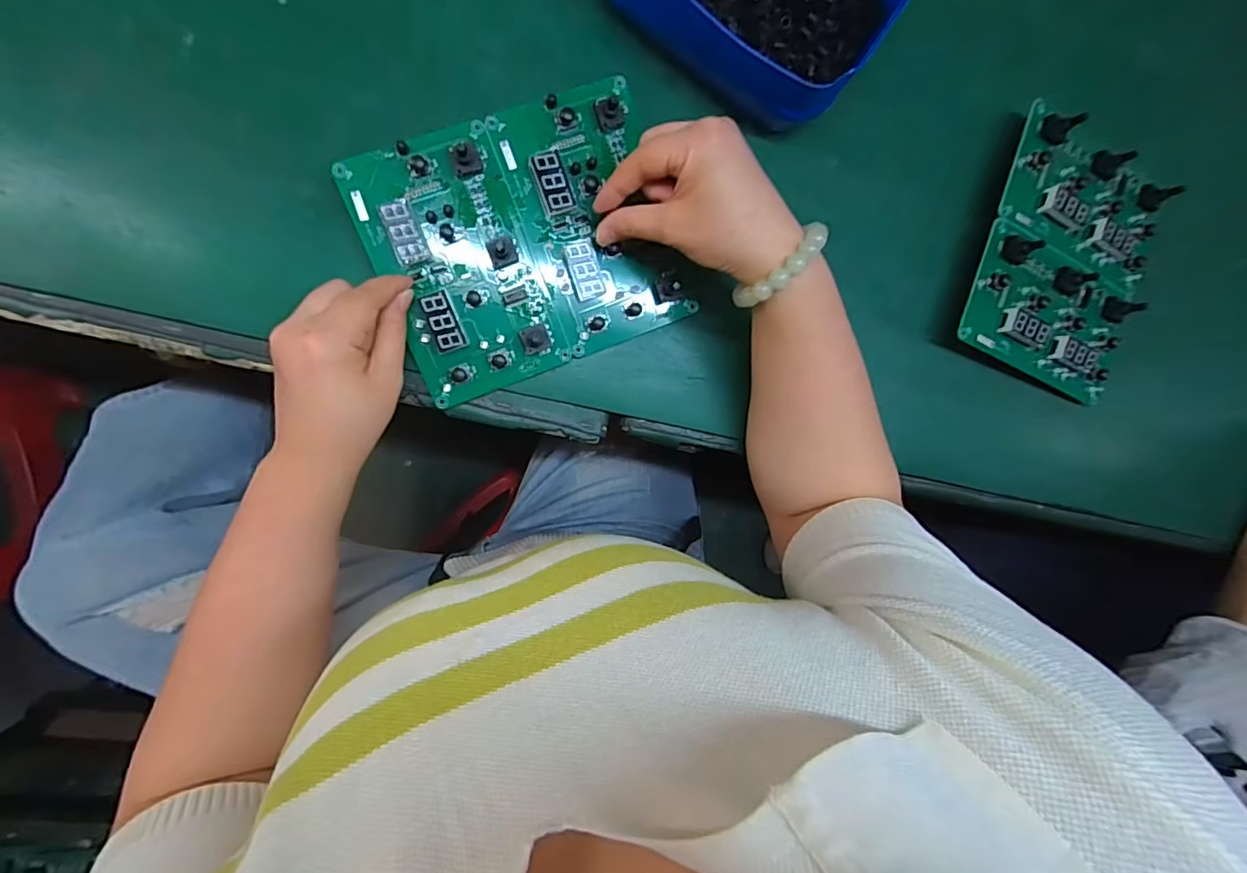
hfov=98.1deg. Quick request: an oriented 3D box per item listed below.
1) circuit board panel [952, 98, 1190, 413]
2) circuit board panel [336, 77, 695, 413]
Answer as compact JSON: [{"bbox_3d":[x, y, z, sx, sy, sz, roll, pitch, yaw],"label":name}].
[{"bbox_3d":[0.372,-0.146,0.447,0.155,0.030,0.196,19,89,-10],"label":"circuit board panel"},{"bbox_3d":[-0.067,-0.131,0.371,0.194,0.024,0.165,-22,97,-7],"label":"circuit board panel"}]

